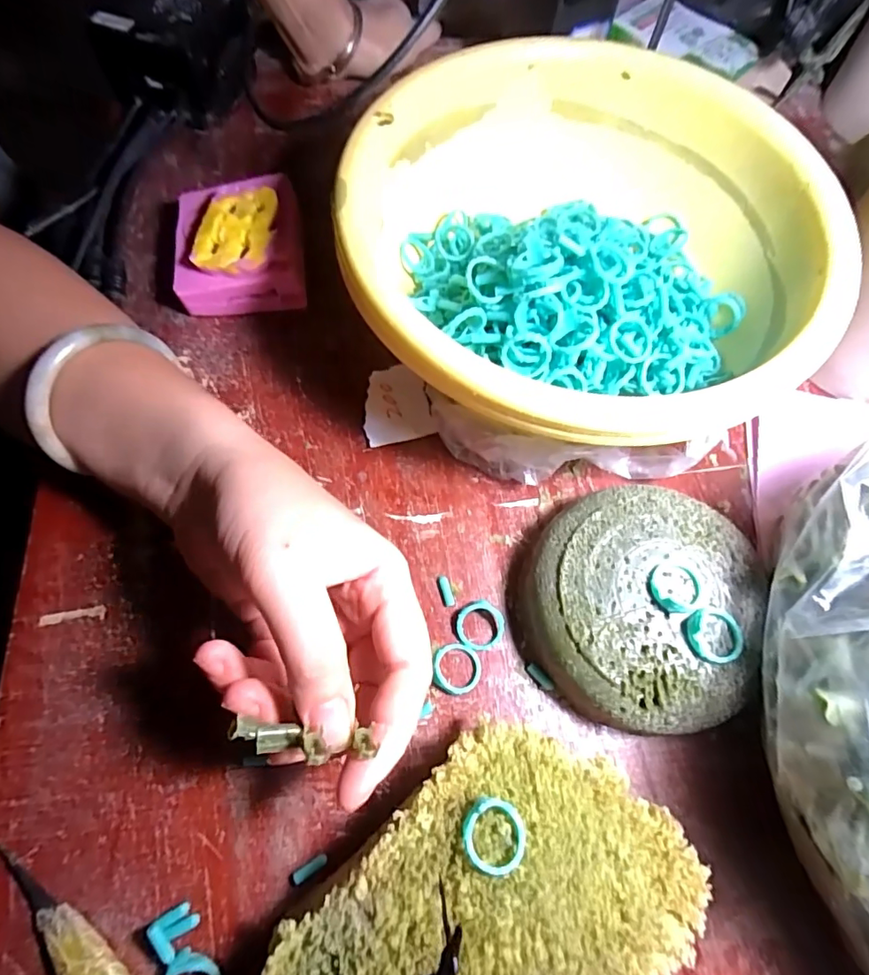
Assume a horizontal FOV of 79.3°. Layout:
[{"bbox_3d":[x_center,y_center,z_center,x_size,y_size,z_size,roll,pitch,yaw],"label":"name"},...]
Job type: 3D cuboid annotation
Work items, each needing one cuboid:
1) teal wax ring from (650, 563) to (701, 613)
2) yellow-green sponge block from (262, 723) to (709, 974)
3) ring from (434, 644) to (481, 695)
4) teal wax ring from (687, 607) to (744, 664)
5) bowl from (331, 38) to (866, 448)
[{"bbox_3d":[0.101,0.041,0.217,0.022,0.008,0.019,-18,70,-8],"label":"teal wax ring"},{"bbox_3d":[0.019,0.152,0.188,0.133,0.041,0.095,-38,74,-15],"label":"yellow-green sponge block"},{"bbox_3d":[0.010,0.082,0.237,0.021,0.006,0.021,0,68,-1],"label":"ring"},{"bbox_3d":[0.113,0.059,0.210,0.022,0.007,0.021,0,68,-1],"label":"teal wax ring"},{"bbox_3d":[0.069,-0.112,0.271,0.222,0.088,0.224,0,68,-1],"label":"bowl"}]

